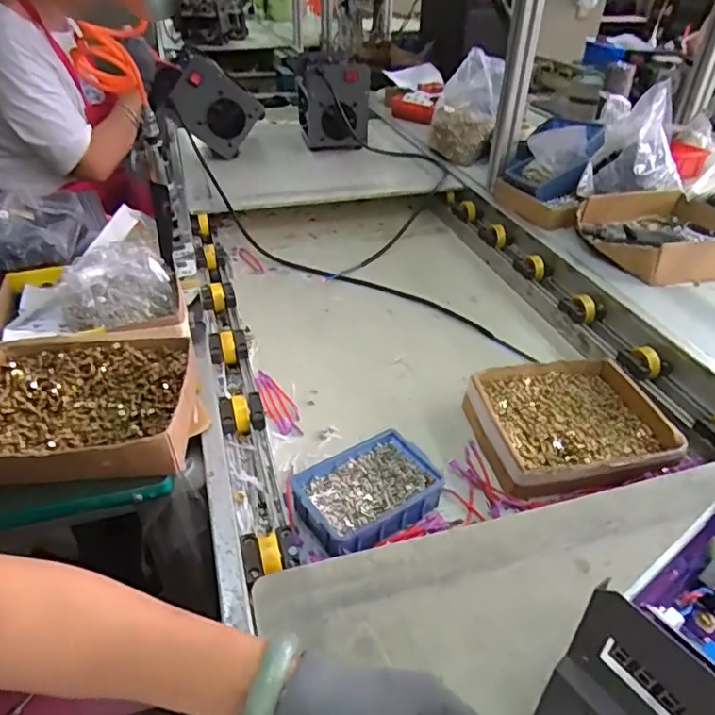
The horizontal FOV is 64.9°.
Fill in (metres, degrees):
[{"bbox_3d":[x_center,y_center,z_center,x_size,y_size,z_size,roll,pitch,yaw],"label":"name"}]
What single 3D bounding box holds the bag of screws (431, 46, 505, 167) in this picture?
[{"bbox_3d":[0.268,-0.599,1.369,0.157,0.225,0.189,10,37,11],"label":"bag of screws"}]

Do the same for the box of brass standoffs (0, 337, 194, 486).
[{"bbox_3d":[-0.285,0.050,0.594,0.219,0.049,0.182,-3,37,-6],"label":"box of brass standoffs"}]

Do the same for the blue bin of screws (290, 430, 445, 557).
[{"bbox_3d":[0.013,0.149,0.614,0.155,0.042,0.108,-22,42,-28],"label":"blue bin of screws"}]

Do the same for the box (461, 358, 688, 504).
[{"bbox_3d":[0.264,0.080,0.710,0.230,0.043,0.212,-7,37,-11],"label":"box"}]

